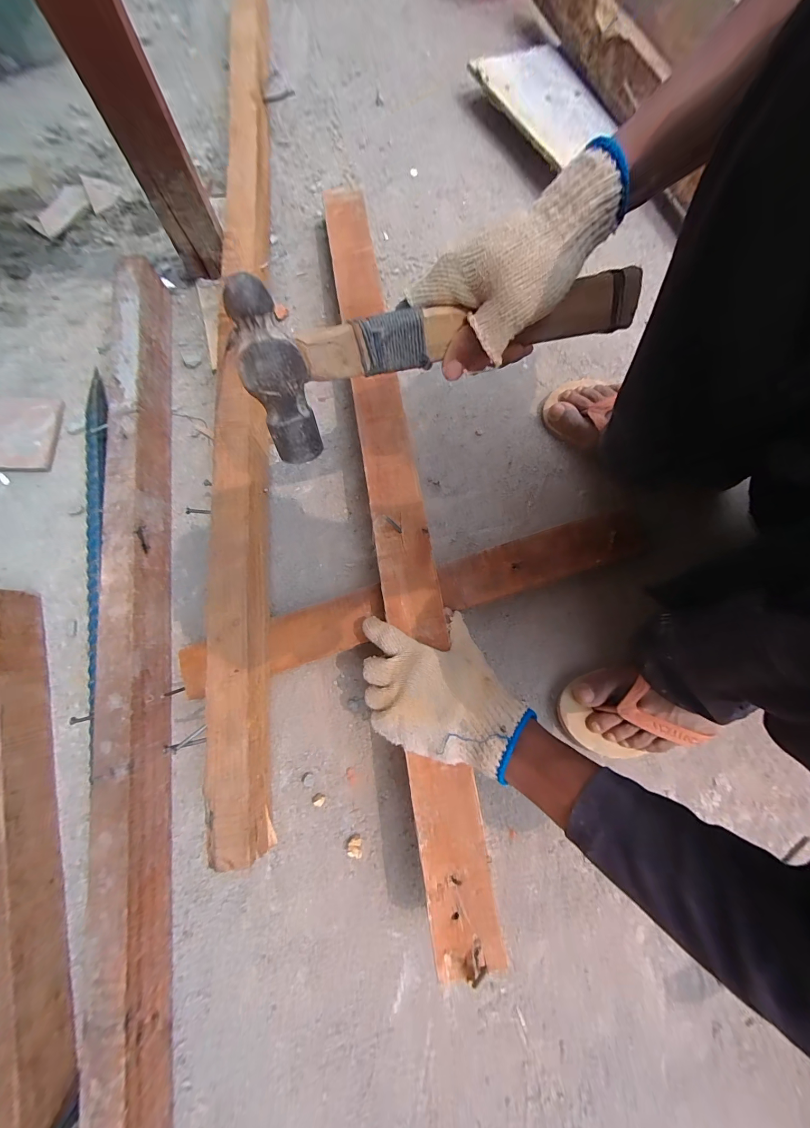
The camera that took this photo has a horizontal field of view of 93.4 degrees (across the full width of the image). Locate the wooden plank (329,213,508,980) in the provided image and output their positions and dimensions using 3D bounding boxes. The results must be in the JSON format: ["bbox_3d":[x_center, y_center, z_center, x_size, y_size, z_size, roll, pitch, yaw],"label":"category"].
[{"bbox_3d":[-0.011,-0.082,0.403,0.056,0.014,0.845,-9,75,-3],"label":"wooden plank"}]

